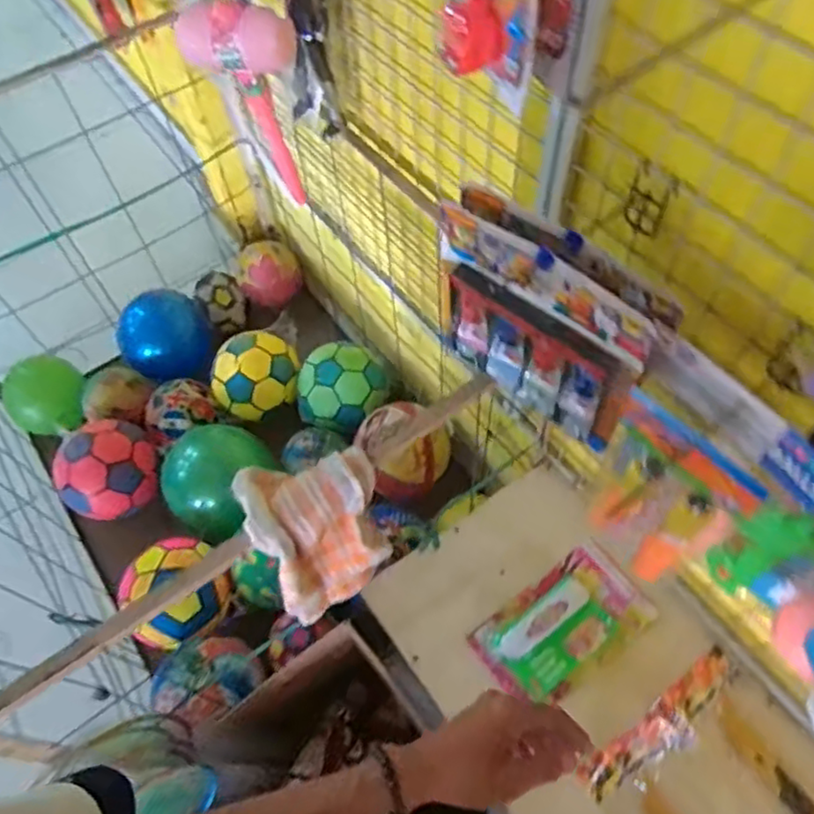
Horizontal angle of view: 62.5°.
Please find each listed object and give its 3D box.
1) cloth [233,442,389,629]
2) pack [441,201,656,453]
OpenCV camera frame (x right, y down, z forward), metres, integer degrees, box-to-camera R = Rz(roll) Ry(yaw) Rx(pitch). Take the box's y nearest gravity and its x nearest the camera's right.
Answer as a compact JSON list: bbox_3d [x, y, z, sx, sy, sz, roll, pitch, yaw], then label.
[{"bbox_3d":[-0.103,0.141,0.803,0.144,0.188,0.145,-26,62,-12],"label":"cloth"},{"bbox_3d":[0.121,-0.071,0.659,0.223,0.196,0.031,40,69,23],"label":"pack"}]

